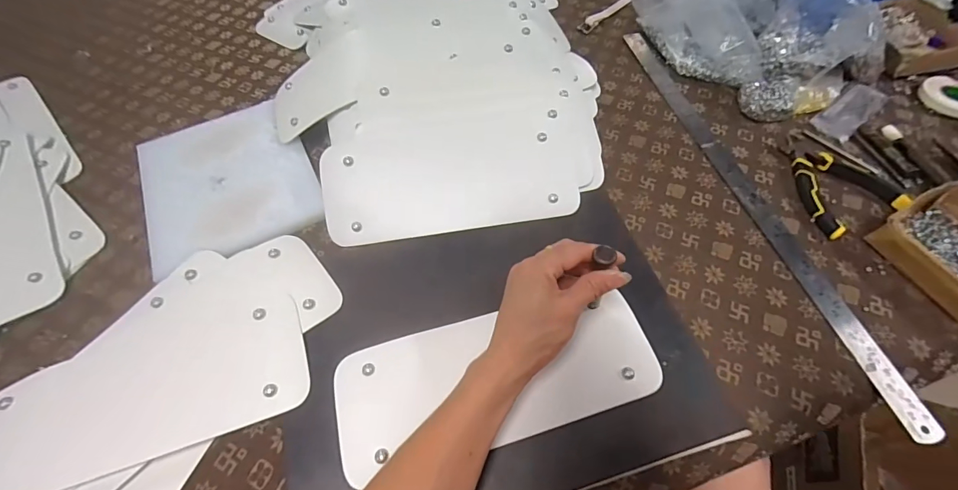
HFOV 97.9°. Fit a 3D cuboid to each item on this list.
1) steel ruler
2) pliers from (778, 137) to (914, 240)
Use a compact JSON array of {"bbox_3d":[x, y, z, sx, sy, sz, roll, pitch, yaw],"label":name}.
[{"bbox_3d":[0.327,-0.084,0.530,0.030,0.007,0.619,-13,59,-3],"label":"steel ruler"},{"bbox_3d":[0.431,-0.082,0.513,0.116,0.019,0.137,-20,61,-8],"label":"pliers"}]

